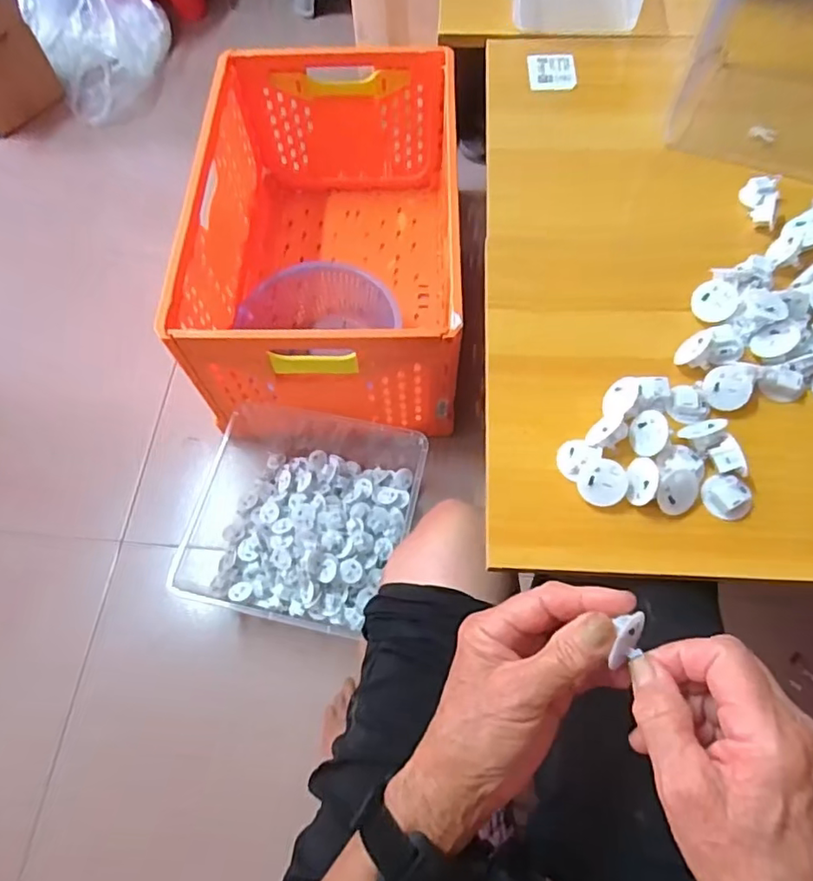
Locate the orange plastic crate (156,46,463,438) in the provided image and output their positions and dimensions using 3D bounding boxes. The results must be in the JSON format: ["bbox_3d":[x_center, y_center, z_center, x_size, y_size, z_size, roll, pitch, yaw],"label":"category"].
[{"bbox_3d":[-0.119,-0.340,1.000,0.392,0.309,0.620,0,65,2],"label":"orange plastic crate"}]

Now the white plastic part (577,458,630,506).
[{"bbox_3d":[0.137,0.030,0.403,0.033,0.009,0.031,1,94,14],"label":"white plastic part"}]

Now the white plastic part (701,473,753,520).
[{"bbox_3d":[0.225,0.039,0.404,0.029,0.015,0.031,-1,65,2],"label":"white plastic part"}]

